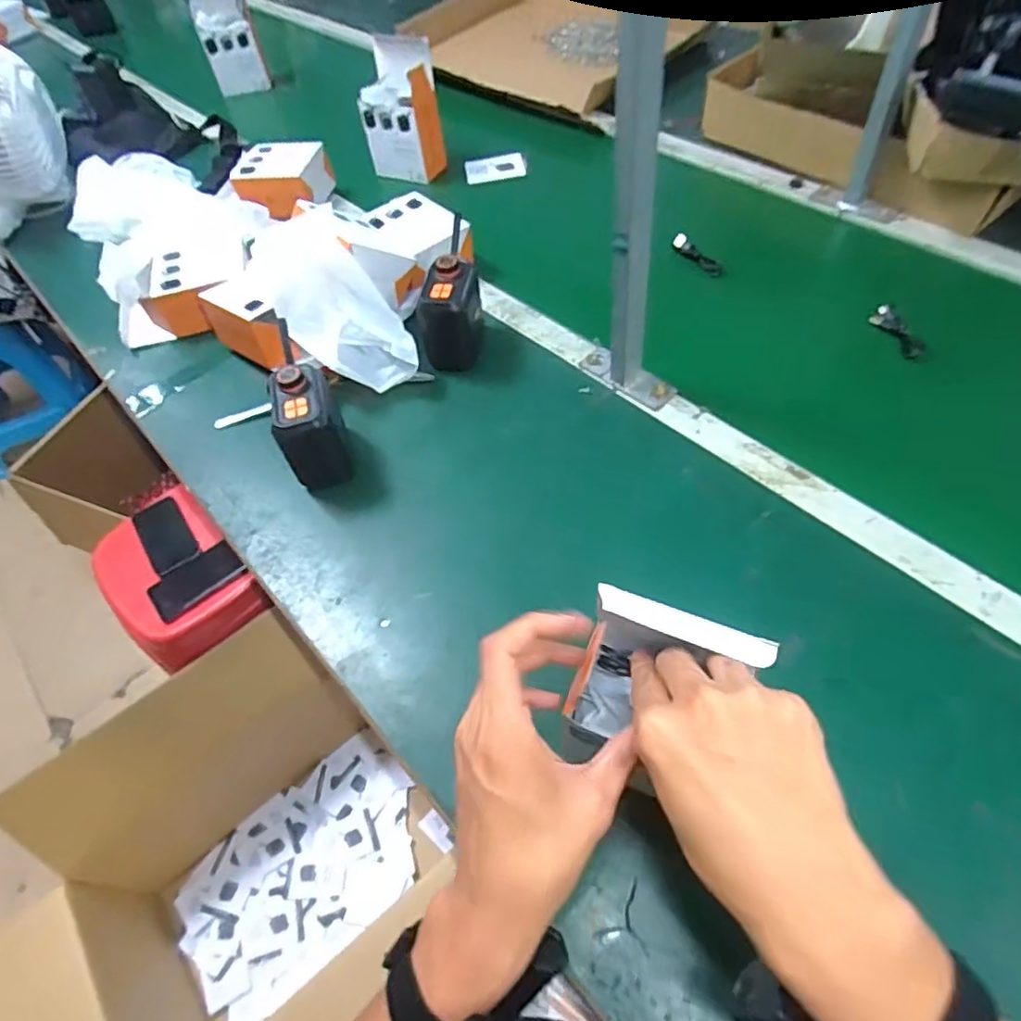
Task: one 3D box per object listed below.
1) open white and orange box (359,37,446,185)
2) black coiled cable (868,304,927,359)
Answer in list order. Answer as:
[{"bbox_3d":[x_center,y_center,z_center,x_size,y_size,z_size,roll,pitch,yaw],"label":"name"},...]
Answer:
[{"bbox_3d":[-0.158,-0.582,0.934,0.105,0.164,0.086,13,57,16],"label":"open white and orange box"},{"bbox_3d":[0.427,-0.198,0.690,0.019,0.023,0.084,-12,55,-4],"label":"black coiled cable"}]

